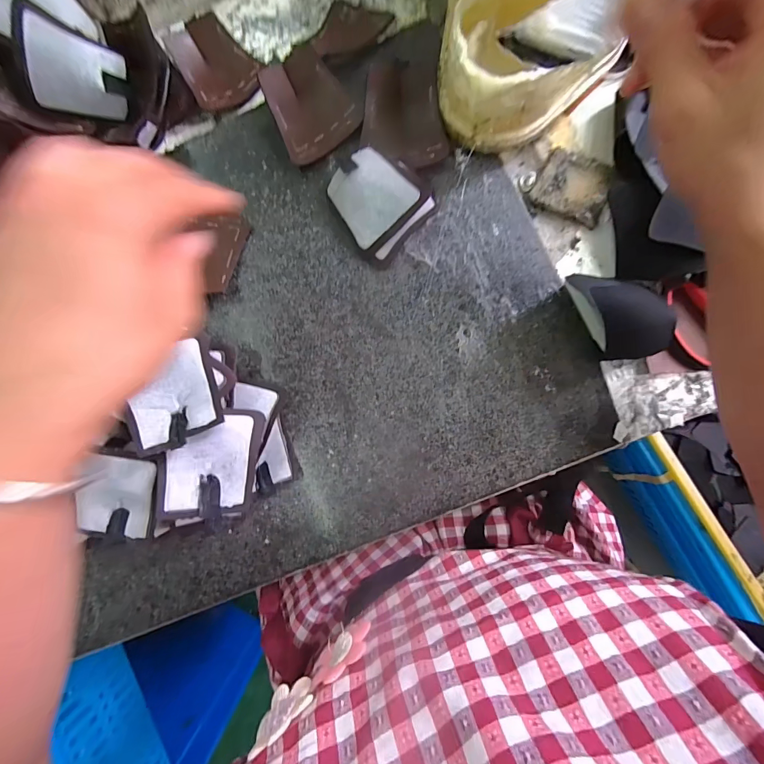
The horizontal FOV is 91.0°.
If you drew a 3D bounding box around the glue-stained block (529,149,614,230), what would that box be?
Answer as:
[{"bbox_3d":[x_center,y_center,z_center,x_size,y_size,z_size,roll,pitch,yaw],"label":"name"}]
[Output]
[{"bbox_3d":[0.168,-0.173,0.329,0.059,0.011,0.051,25,90,3],"label":"glue-stained block"}]

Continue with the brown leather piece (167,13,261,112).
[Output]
[{"bbox_3d":[-0.154,-0.296,0.348,0.060,0.025,0.075,-29,87,2],"label":"brown leather piece"}]

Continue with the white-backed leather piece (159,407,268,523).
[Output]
[{"bbox_3d":[-0.127,0.060,0.284,0.070,0.008,0.076,0,73,-19],"label":"white-backed leather piece"}]

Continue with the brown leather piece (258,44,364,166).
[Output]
[{"bbox_3d":[-0.062,-0.237,0.319,0.069,0.021,0.074,-31,90,5],"label":"brown leather piece"}]

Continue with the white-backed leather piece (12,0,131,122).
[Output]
[{"bbox_3d":[-0.258,-0.258,0.314,0.072,0.021,0.064,7,122,-32],"label":"white-backed leather piece"}]

